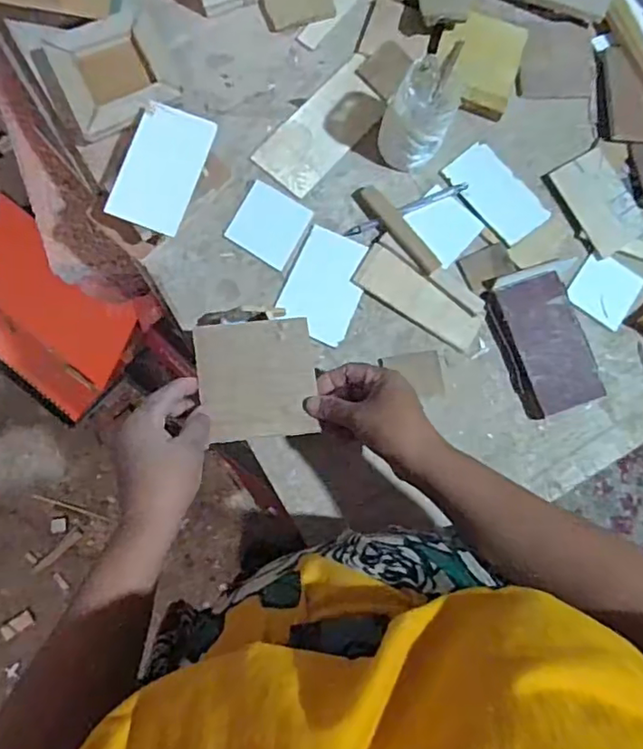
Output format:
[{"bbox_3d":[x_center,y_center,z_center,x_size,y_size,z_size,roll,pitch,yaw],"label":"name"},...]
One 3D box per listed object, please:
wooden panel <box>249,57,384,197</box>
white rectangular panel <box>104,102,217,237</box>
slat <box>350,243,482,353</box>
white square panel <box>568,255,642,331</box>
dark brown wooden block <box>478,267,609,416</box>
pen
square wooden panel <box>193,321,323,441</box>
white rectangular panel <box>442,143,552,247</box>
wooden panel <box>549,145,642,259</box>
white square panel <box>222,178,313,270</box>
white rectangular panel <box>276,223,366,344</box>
[{"bbox_3d":[0.005,-0.264,0.603,0.069,0.004,0.157,42,83,2],"label":"wooden panel"},{"bbox_3d":[-0.149,-0.194,0.534,0.068,0.008,0.117,17,79,-2],"label":"white rectangular panel"},{"bbox_3d":[0.100,-0.078,0.580,0.138,0.011,0.044,35,83,1],"label":"slat"},{"bbox_3d":[0.303,-0.092,0.604,0.066,0.005,0.070,34,83,1],"label":"white square panel"},{"bbox_3d":[0.227,-0.031,0.580,0.083,0.023,0.136,-19,85,-5],"label":"dark brown wooden block"},{"bbox_3d":[0.089,-0.173,0.591,0.140,0.009,0.012,-25,85,-5],"label":"pen"},{"bbox_3d":[-0.057,0.004,0.508,0.100,0.006,0.104,-6,84,-10],"label":"square wooden panel"},{"bbox_3d":[0.187,-0.194,0.604,0.061,0.006,0.111,-40,87,-6],"label":"white rectangular panel"},{"bbox_3d":[0.301,-0.188,0.611,0.074,0.004,0.108,-31,86,-6],"label":"wooden panel"},{"bbox_3d":[-0.054,-0.154,0.584,0.068,0.006,0.071,28,83,1],"label":"white square panel"},{"bbox_3d":[0.005,-0.091,0.578,0.074,0.004,0.107,23,83,0],"label":"white rectangular panel"}]

